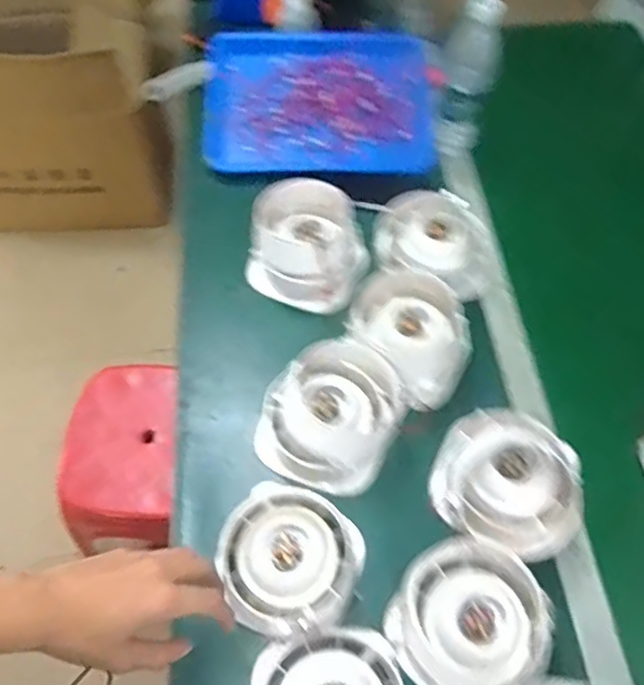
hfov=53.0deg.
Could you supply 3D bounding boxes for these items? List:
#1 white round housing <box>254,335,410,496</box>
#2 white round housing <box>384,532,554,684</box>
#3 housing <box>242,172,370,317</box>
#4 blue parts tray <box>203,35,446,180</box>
[{"bbox_3d":[0.011,0.084,0.715,0.135,0.095,0.148,1,58,-1],"label":"white round housing"},{"bbox_3d":[0.138,0.261,0.598,0.130,0.073,0.140,1,58,-1],"label":"white round housing"},{"bbox_3d":[-0.018,-0.126,0.850,0.149,0.104,0.148,1,58,-1],"label":"housing"},{"bbox_3d":[-0.003,-0.370,1.005,0.348,0.042,0.270,-4,76,-4],"label":"blue parts tray"}]

